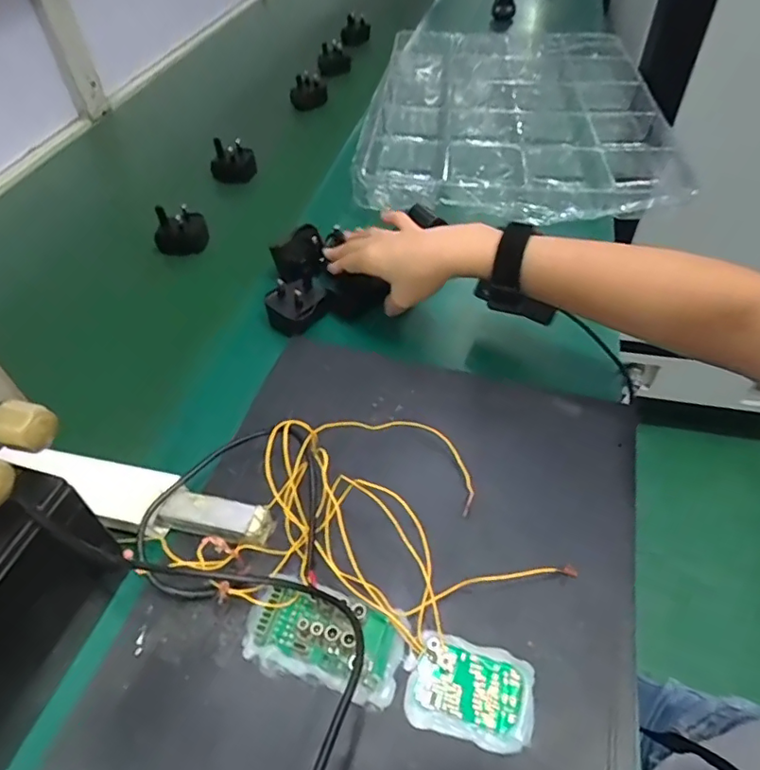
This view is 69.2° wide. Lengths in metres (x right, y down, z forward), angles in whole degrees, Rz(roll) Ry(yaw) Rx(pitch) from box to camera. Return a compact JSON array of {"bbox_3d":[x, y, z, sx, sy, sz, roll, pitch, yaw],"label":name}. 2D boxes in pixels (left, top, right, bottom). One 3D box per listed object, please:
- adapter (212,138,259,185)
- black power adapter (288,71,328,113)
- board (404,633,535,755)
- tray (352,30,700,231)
[{"bbox_3d":[-0.185,-0.282,0.693,0.055,0.047,0.038,-14,49,-11],"label":"adapter"},{"bbox_3d":[-0.107,-0.439,0.824,0.053,0.038,0.042,-7,48,-5],"label":"black power adapter"},{"bbox_3d":[0.051,0.169,0.305,0.067,0.005,0.049,11,51,11],"label":"board"},{"bbox_3d":[0.172,-0.368,0.738,0.365,0.043,0.490,2,48,3],"label":"tray"}]

